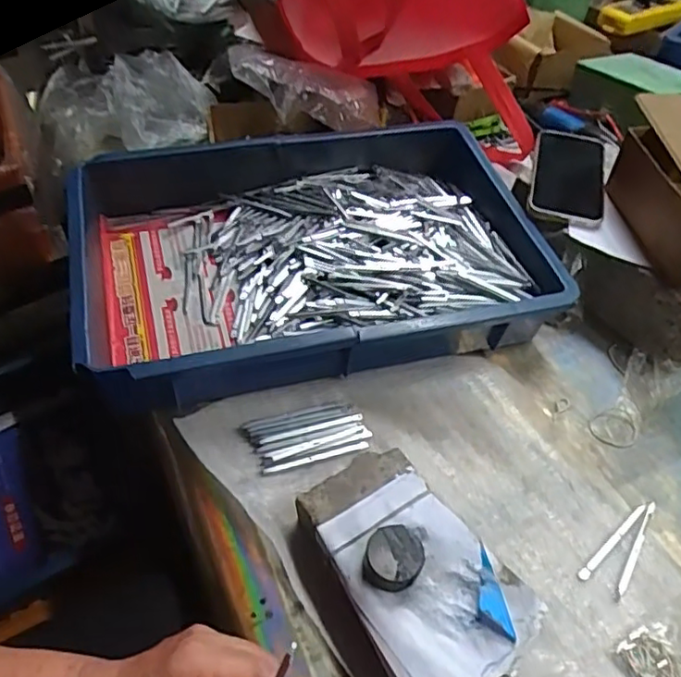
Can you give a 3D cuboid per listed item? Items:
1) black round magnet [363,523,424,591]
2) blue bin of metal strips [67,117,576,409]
[{"bbox_3d":[0.036,0.149,0.424,0.039,0.021,0.038,2,53,-3],"label":"black round magnet"},{"bbox_3d":[-0.029,-0.093,0.624,0.431,0.082,0.294,-10,55,-11],"label":"blue bin of metal strips"}]

